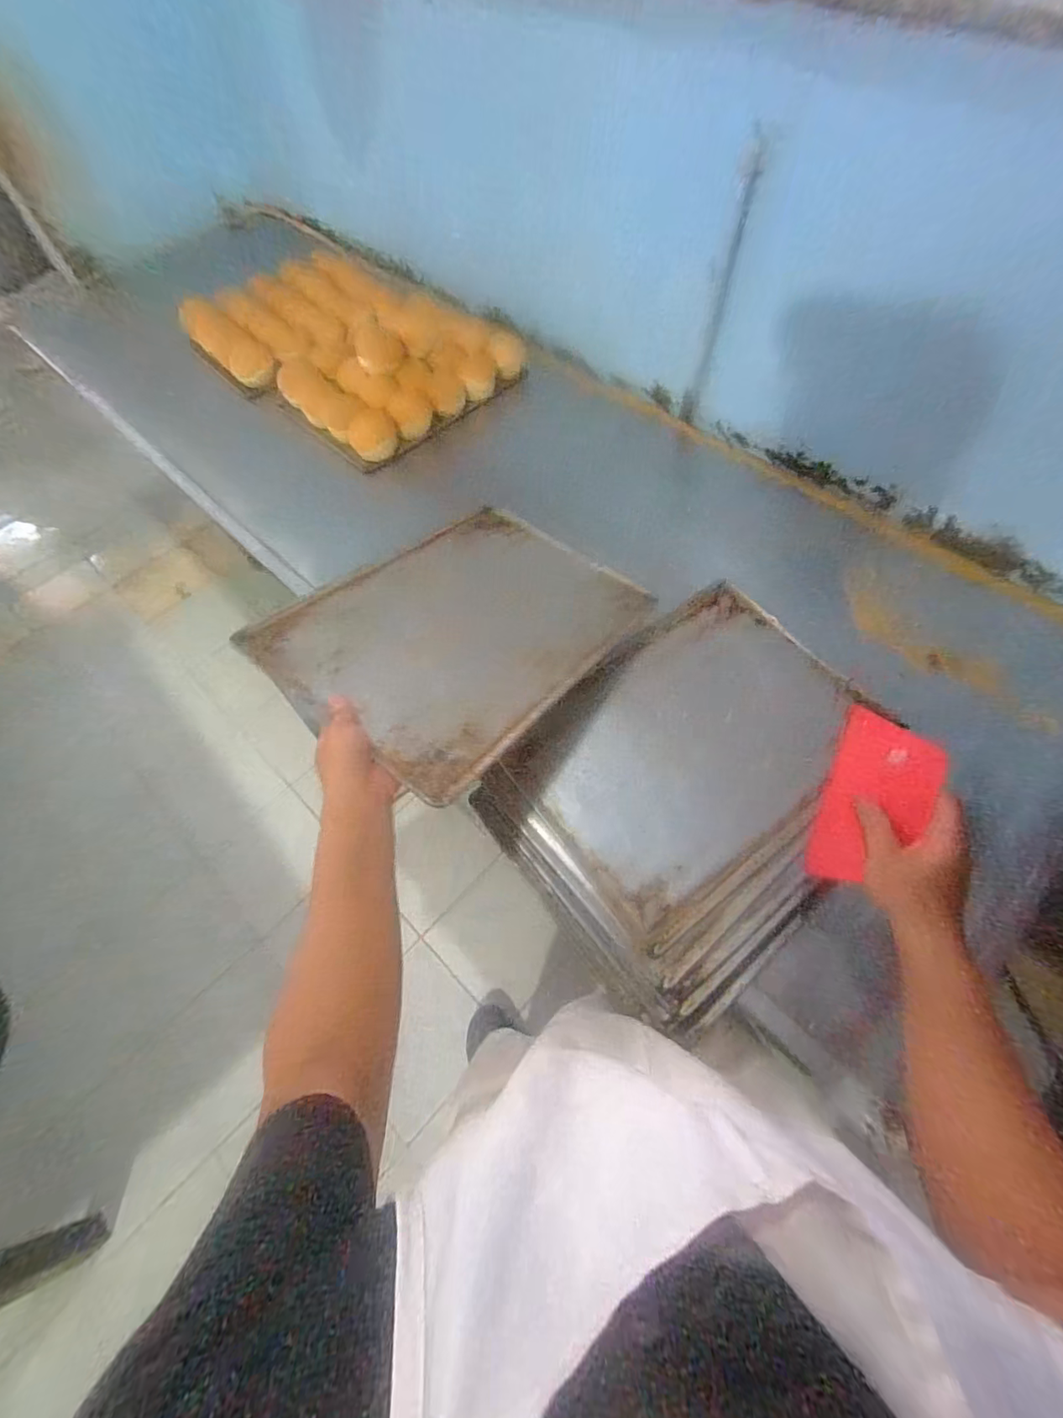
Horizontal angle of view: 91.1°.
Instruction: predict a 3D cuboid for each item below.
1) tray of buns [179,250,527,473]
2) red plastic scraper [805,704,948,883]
[{"bbox_3d":[-0.417,-0.813,1.155,0.716,0.094,0.453,35,68,18],"label":"tray of buns"},{"bbox_3d":[0.308,0.084,0.470,0.008,0.087,0.157,15,92,-32],"label":"red plastic scraper"}]

